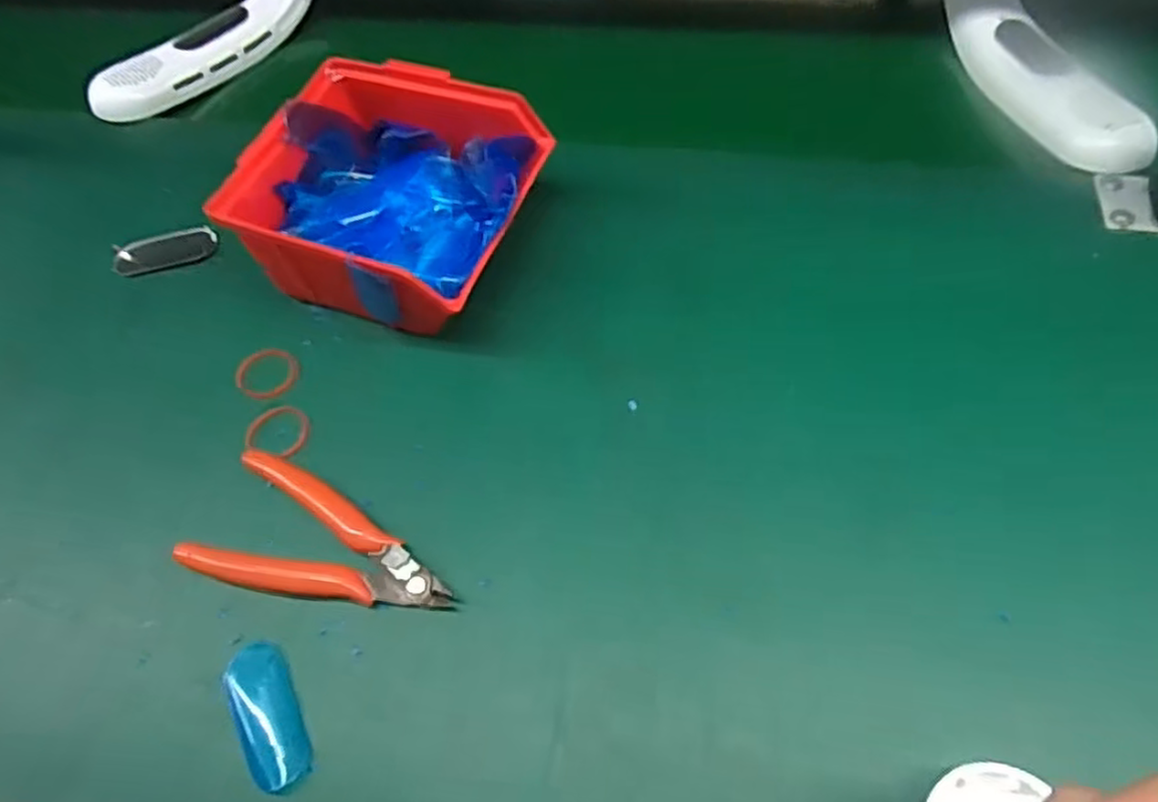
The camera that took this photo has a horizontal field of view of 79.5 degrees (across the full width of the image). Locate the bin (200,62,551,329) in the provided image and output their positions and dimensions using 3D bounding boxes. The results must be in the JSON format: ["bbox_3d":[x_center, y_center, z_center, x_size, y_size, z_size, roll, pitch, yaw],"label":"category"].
[{"bbox_3d":[-0.096,-0.107,0.366,0.136,0.068,0.129,20,64,14],"label":"bin"}]

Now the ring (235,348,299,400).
[{"bbox_3d":[-0.161,-0.015,0.361,0.031,0.006,0.029,-2,61,3],"label":"ring"}]

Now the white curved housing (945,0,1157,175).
[{"bbox_3d":[0.267,-0.216,0.407,0.048,0.043,0.194,-11,61,-3],"label":"white curved housing"}]

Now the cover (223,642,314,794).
[{"bbox_3d":[-0.124,0.124,0.277,0.023,0.006,0.060,-31,63,-13],"label":"cover"}]

